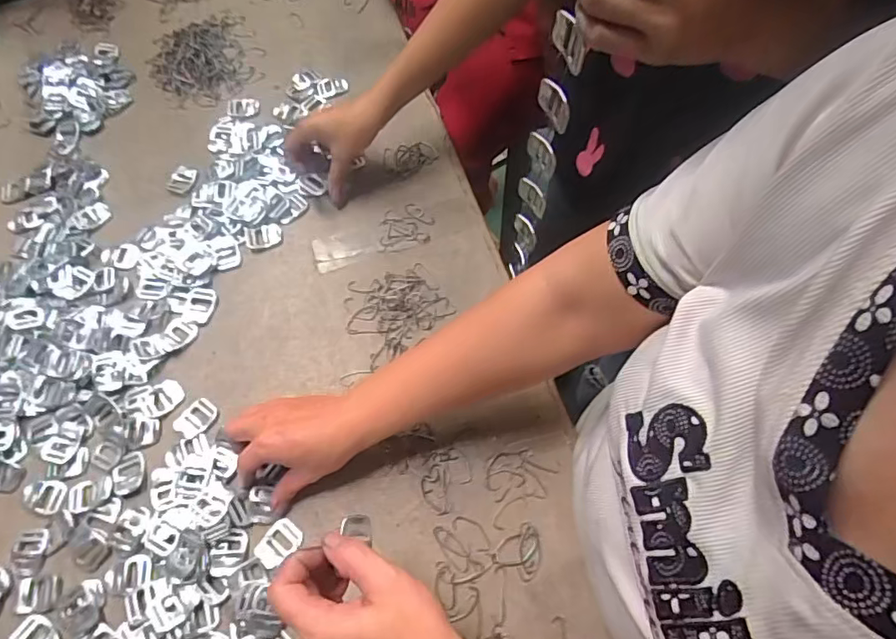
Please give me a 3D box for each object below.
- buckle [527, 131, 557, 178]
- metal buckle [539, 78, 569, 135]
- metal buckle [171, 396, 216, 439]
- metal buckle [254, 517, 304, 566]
[{"bbox_3d":[0.077,-0.136,0.451,0.006,0.034,0.036,-29,68,-10],"label":"buckle"},{"bbox_3d":[0.078,-0.160,0.403,0.006,0.035,0.035,-24,67,-9],"label":"metal buckle"},{"bbox_3d":[-0.244,0.096,0.530,0.028,0.004,0.038,38,73,17],"label":"metal buckle"},{"bbox_3d":[-0.149,0.195,0.481,0.029,0.004,0.039,41,74,18],"label":"metal buckle"}]

